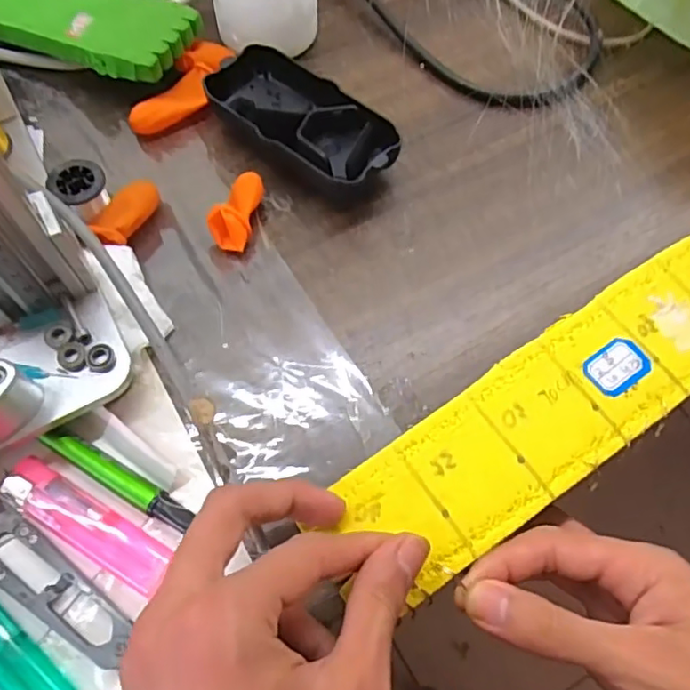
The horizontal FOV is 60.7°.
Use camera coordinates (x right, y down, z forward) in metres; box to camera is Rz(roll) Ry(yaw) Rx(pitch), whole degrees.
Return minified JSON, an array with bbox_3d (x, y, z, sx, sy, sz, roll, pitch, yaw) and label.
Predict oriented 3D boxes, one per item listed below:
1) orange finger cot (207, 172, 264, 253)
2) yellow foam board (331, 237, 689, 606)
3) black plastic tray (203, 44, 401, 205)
[{"bbox_3d":[-0.054,-0.069,0.305,0.019,0.022,0.041,18,66,6],"label":"orange finger cot"},{"bbox_3d":[0.145,-0.004,0.277,0.319,0.004,0.057,-31,70,-15],"label":"yellow foam board"},{"bbox_3d":[-0.024,-0.119,0.324,0.107,0.030,0.054,40,70,15],"label":"black plastic tray"}]

